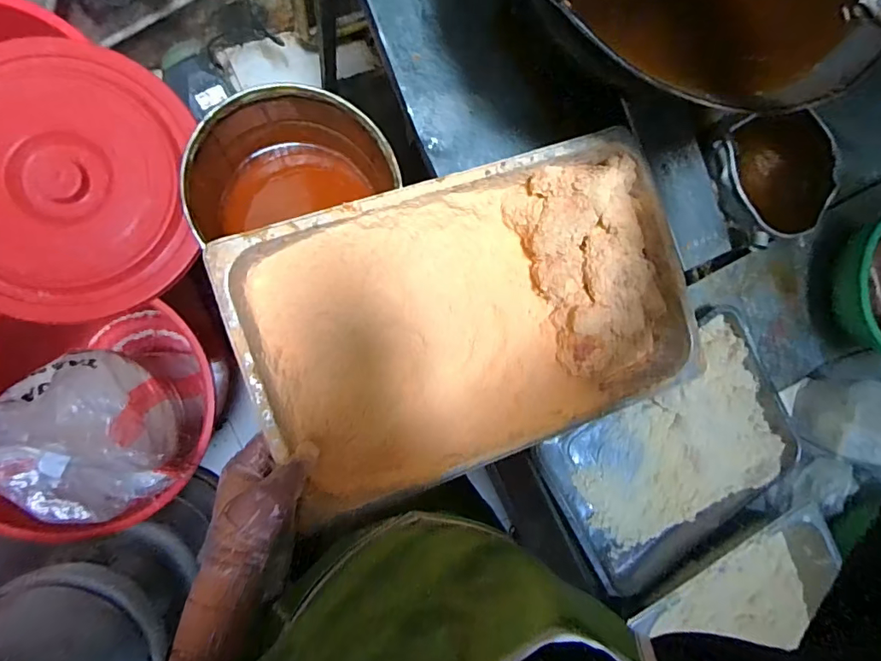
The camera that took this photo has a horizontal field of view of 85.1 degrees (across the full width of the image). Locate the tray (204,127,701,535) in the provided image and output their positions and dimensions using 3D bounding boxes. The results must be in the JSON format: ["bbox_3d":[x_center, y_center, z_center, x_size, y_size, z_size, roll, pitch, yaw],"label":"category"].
[{"bbox_3d":[0.045,-0.016,0.598,0.525,0.133,0.324,-19,90,-6],"label":"tray"}]

